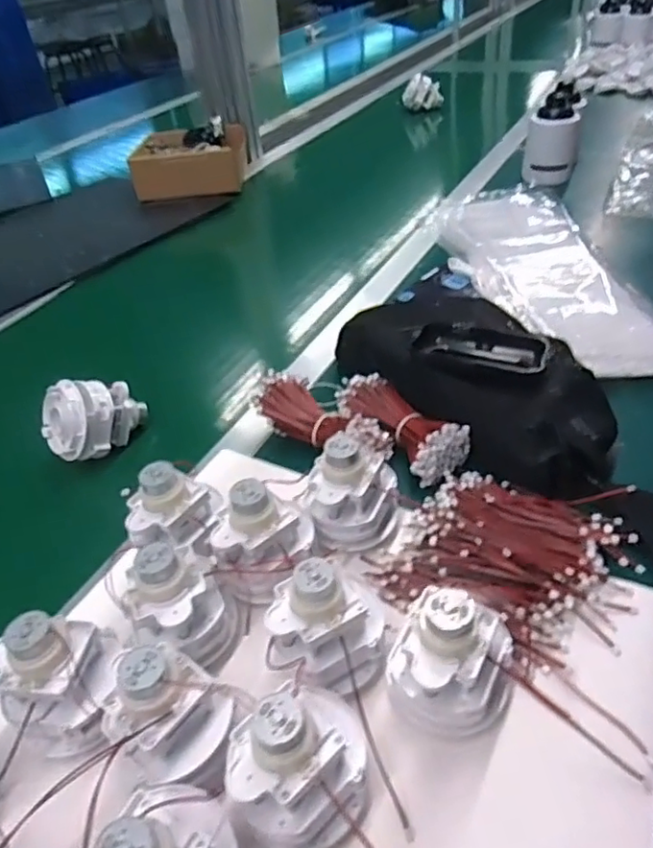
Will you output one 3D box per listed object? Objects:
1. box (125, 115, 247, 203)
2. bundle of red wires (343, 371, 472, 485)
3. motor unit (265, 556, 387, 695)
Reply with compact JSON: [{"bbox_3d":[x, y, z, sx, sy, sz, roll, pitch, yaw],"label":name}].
[{"bbox_3d":[-0.252,-0.498,1.109,0.187,0.076,0.198,-6,41,1],"label":"box"},{"bbox_3d":[0.062,-0.001,0.505,0.055,0.039,0.121,-31,47,-26],"label":"bundle of red wires"},{"bbox_3d":[0.002,0.120,0.346,0.068,0.076,0.059,-12,42,-6],"label":"motor unit"}]

